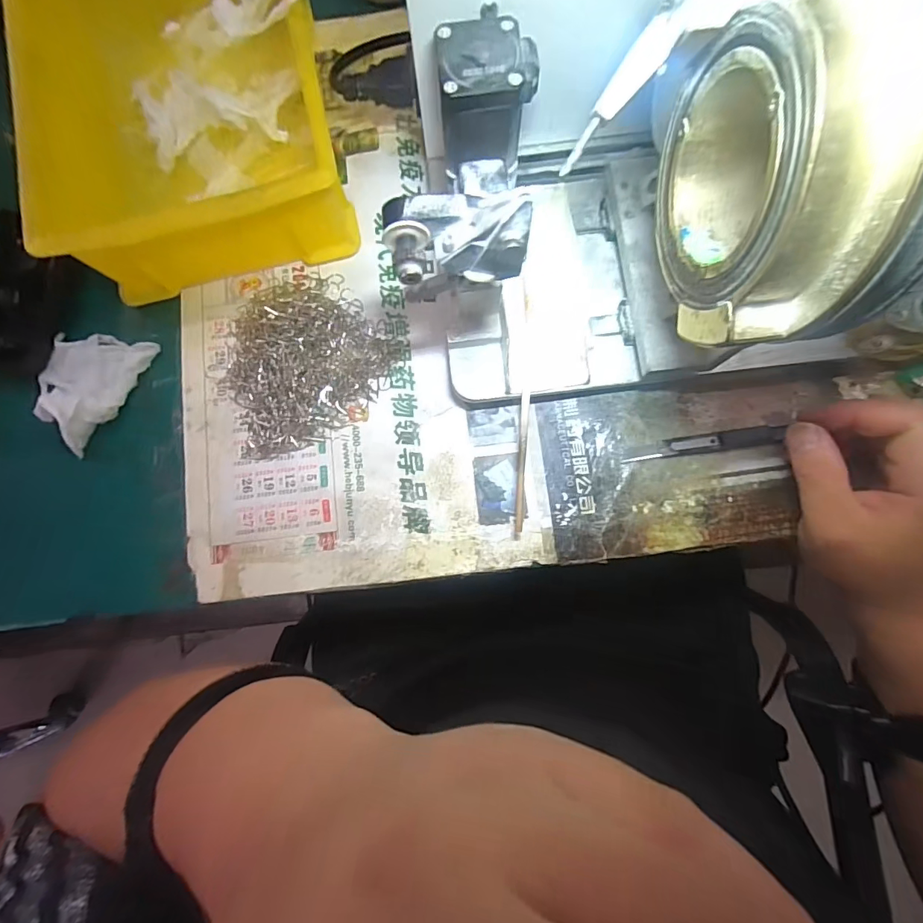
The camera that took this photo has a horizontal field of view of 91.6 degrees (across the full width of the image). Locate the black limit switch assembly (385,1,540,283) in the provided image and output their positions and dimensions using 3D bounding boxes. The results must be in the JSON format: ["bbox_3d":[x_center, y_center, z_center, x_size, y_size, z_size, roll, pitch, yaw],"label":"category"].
[{"bbox_3d":[0.005,-0.143,0.215,0.060,0.059,0.157,6,69,2],"label":"black limit switch assembly"}]

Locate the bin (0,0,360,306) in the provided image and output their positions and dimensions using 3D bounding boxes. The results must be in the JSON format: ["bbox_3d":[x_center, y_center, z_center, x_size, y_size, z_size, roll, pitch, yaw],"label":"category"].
[{"bbox_3d":[-0.182,-0.254,0.303,0.179,0.070,0.252,-11,81,0],"label":"bin"}]

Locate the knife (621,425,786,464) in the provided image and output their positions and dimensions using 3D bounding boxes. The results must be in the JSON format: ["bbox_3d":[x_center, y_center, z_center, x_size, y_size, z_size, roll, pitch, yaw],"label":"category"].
[{"bbox_3d":[0.157,-0.011,0.291,0.103,0.007,0.014,-9,83,-3],"label":"knife"}]

